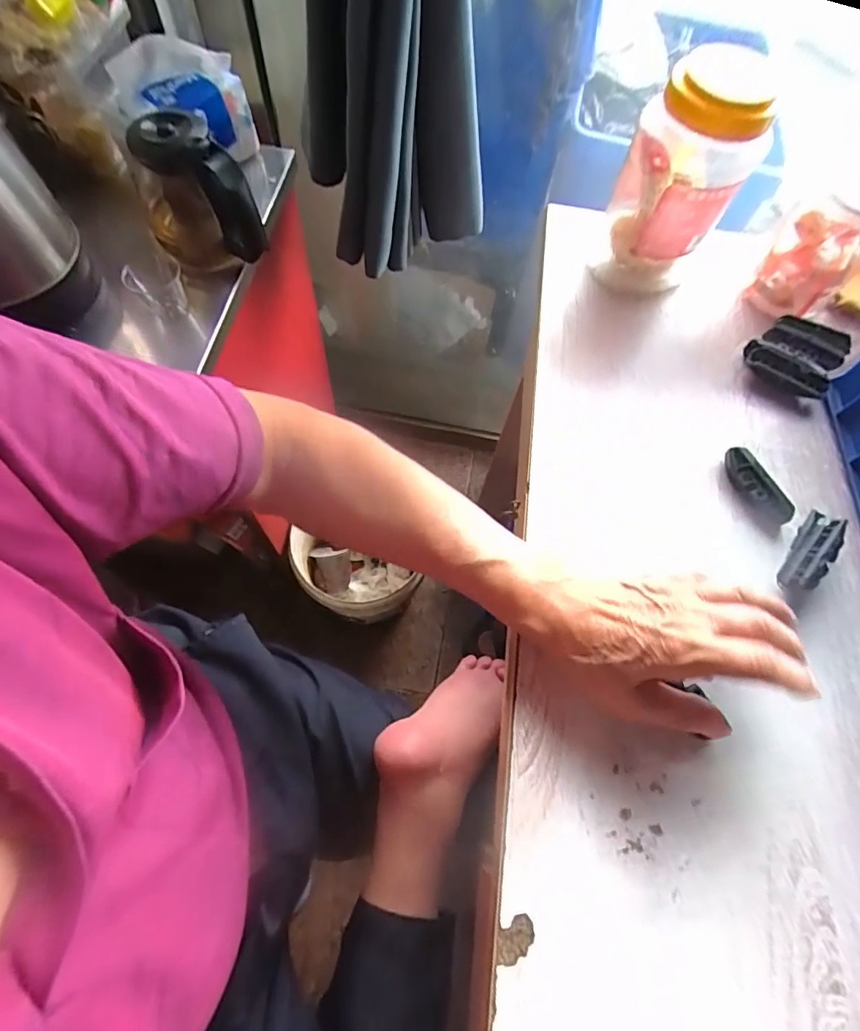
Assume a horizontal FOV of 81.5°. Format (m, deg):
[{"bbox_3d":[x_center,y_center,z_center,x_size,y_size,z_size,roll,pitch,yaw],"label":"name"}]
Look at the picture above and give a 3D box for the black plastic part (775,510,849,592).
[{"bbox_3d":[0.287,0.028,0.375,0.023,0.033,0.070,36,69,12],"label":"black plastic part"}]

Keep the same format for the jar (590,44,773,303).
[{"bbox_3d":[0.215,-0.288,0.435,0.095,0.164,0.083,21,66,6],"label":"jar"}]

